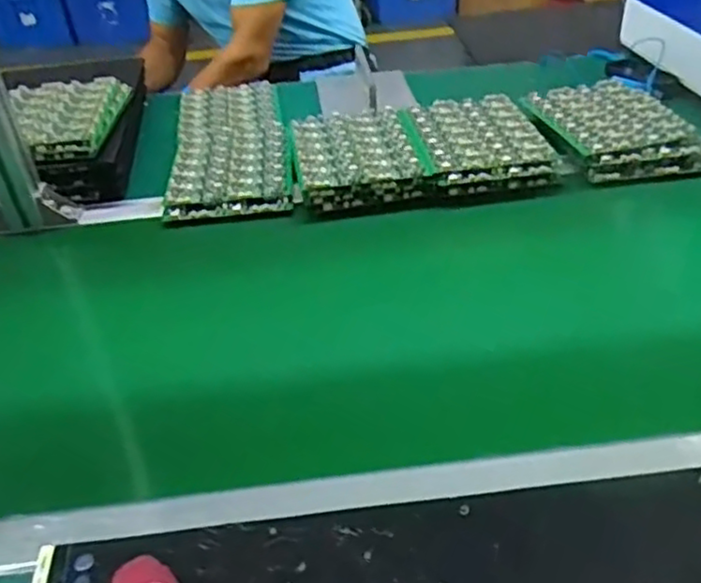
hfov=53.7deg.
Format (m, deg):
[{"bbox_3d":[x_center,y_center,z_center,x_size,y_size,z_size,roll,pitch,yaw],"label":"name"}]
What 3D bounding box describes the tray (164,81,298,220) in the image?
[{"bbox_3d":[-0.161,-0.207,0.940,0.145,0.038,0.367,-7,39,-3],"label":"tray"}]

